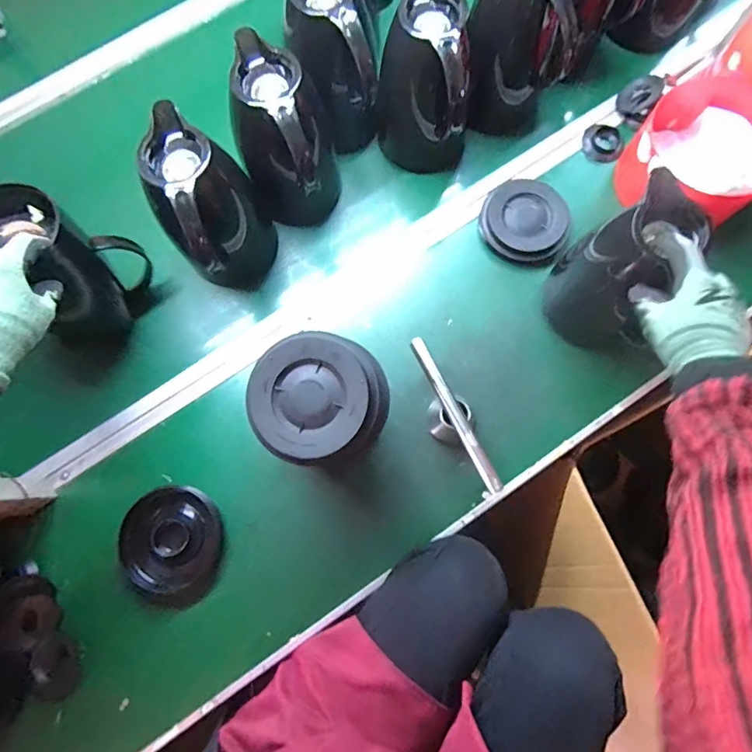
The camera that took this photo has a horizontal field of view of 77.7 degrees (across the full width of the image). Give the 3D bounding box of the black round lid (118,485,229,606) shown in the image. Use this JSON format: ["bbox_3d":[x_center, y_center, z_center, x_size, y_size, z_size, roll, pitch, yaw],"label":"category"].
[{"bbox_3d":[-0.248,0.202,0.569,0.125,0.045,0.118,0,76,1],"label":"black round lid"}]

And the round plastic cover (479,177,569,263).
[{"bbox_3d":[0.206,-0.217,0.654,0.113,0.032,0.113,0,76,1],"label":"round plastic cover"}]

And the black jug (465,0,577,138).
[{"bbox_3d":[0.185,-0.433,0.610,0.134,0.191,0.120,17,77,5],"label":"black jug"}]

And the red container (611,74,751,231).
[{"bbox_3d":[0.432,-0.294,0.623,0.174,0.115,0.213,40,80,10],"label":"red container"}]

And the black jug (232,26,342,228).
[{"bbox_3d":[-0.108,-0.277,0.588,0.105,0.207,0.139,-12,76,-2],"label":"black jug"}]

